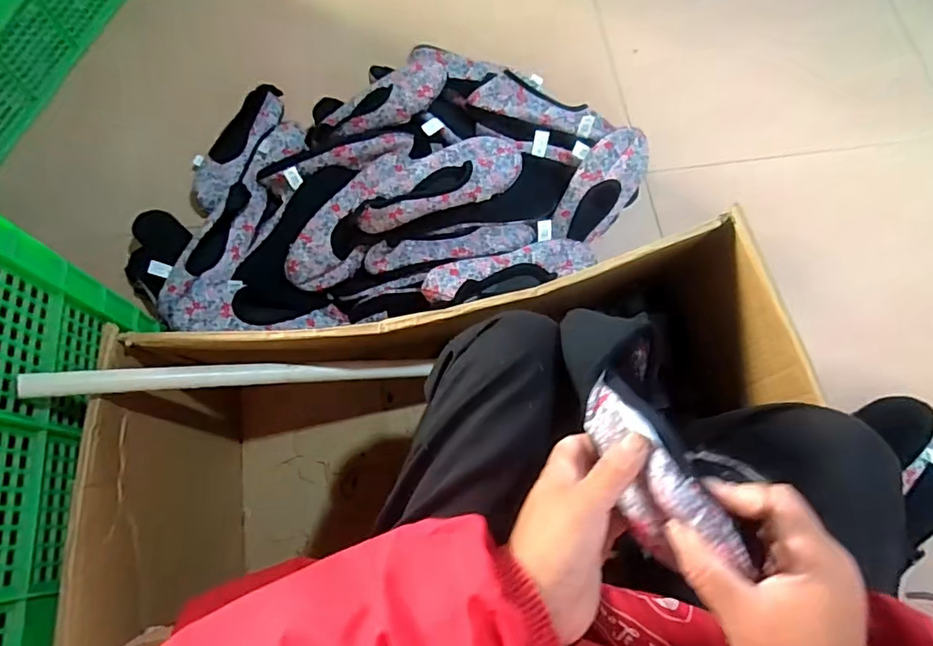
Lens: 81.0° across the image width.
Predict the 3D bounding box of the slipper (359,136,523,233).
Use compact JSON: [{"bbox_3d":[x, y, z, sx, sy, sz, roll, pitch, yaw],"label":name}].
[{"bbox_3d":[-0.043,-0.212,0.805,0.257,0.049,0.093,-17,71,-5],"label":"slipper"}]

